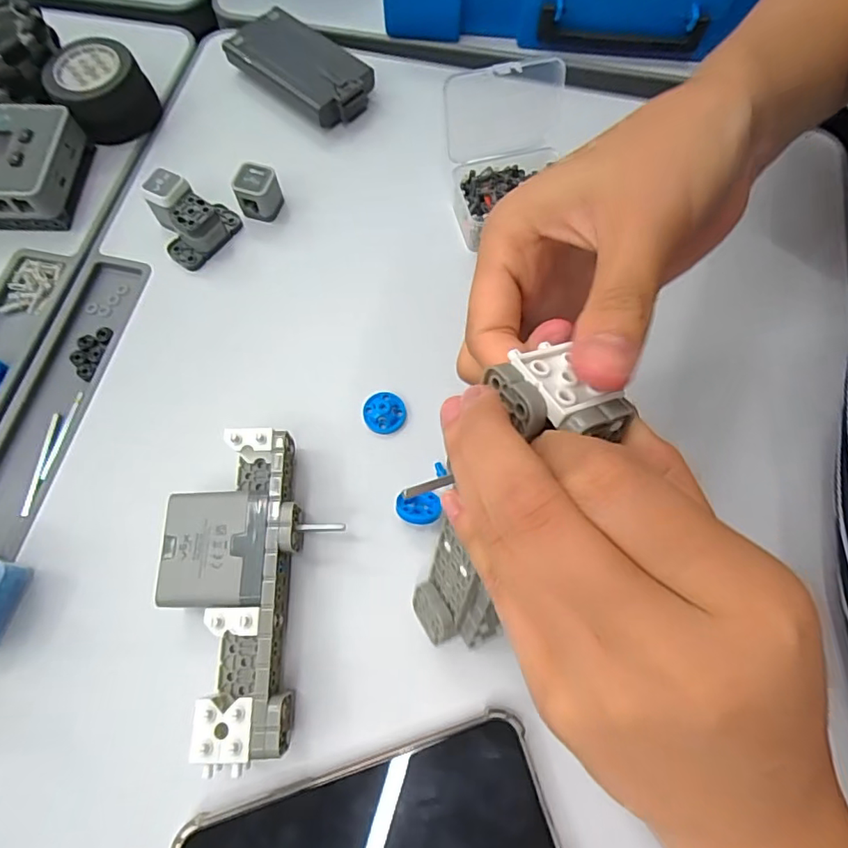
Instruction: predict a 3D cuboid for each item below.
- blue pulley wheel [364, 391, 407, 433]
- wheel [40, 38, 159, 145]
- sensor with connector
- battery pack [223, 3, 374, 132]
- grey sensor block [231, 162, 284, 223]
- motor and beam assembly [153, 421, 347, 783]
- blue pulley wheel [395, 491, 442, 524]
[{"bbox_3d":[-0.023,-0.007,0.313,0.024,0.010,0.024,0,70,0],"label":"blue pulley wheel"},{"bbox_3d":[-0.225,-0.234,0.376,0.059,0.039,0.057,0,70,0],"label":"wheel"},{"bbox_3d":[-0.153,-0.136,0.346,0.048,0.033,0.049,42,75,14],"label":"sensor with connector"},{"bbox_3d":[-0.091,-0.261,0.395,0.106,0.027,0.056,39,74,11],"label":"battery pack"},{"bbox_3d":[-0.110,-0.153,0.357,0.025,0.028,0.024,16,70,6],"label":"grey sensor block"},{"bbox_3d":[-0.091,0.080,0.267,0.070,0.032,0.151,-2,70,-1],"label":"motor and beam assembly"},{"bbox_3d":[-0.003,0.045,0.286,0.023,0.004,0.020,1,37,-8],"label":"blue pulley wheel"}]

